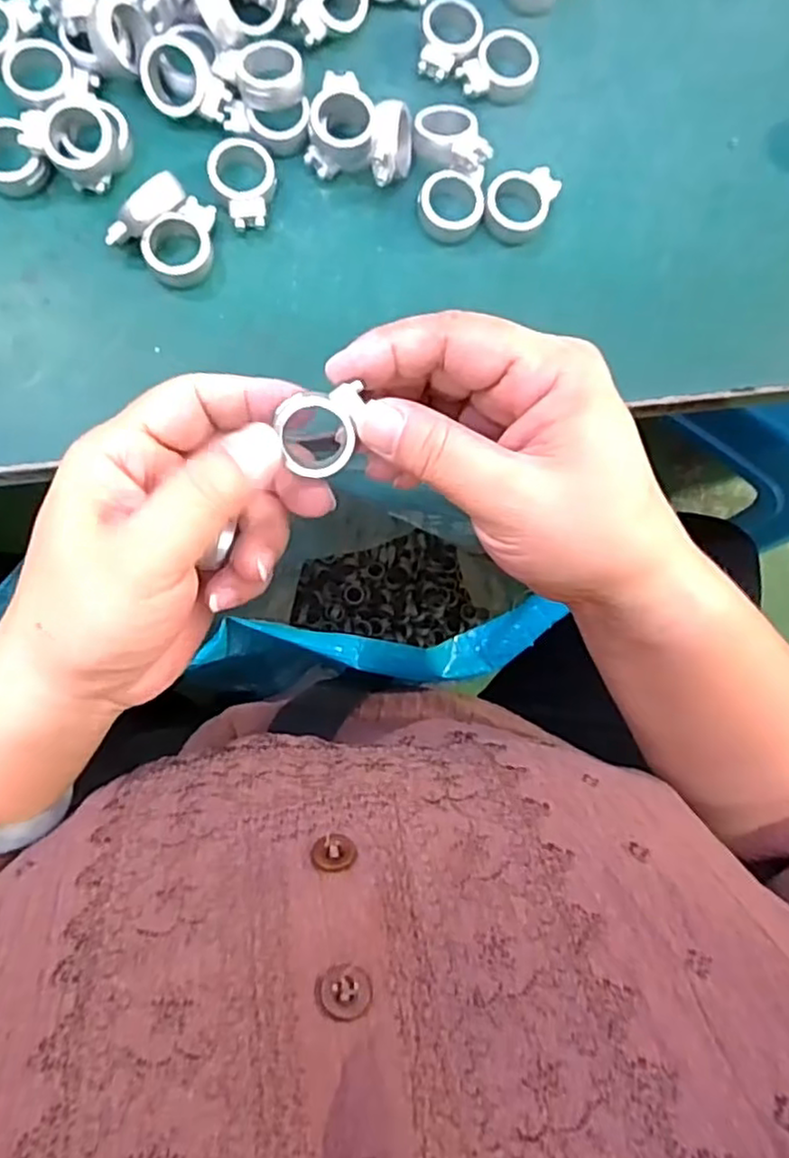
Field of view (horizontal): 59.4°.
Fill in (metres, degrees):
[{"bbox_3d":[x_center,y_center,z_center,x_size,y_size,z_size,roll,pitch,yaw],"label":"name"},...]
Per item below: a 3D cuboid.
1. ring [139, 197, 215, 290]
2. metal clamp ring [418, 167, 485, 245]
[{"bbox_3d":[-0.080,-0.130,0.266,0.022,0.016,0.034,43,85,-3],"label":"ring"},{"bbox_3d":[0.023,-0.153,0.281,0.026,0.009,0.027,1,84,-6],"label":"metal clamp ring"}]

